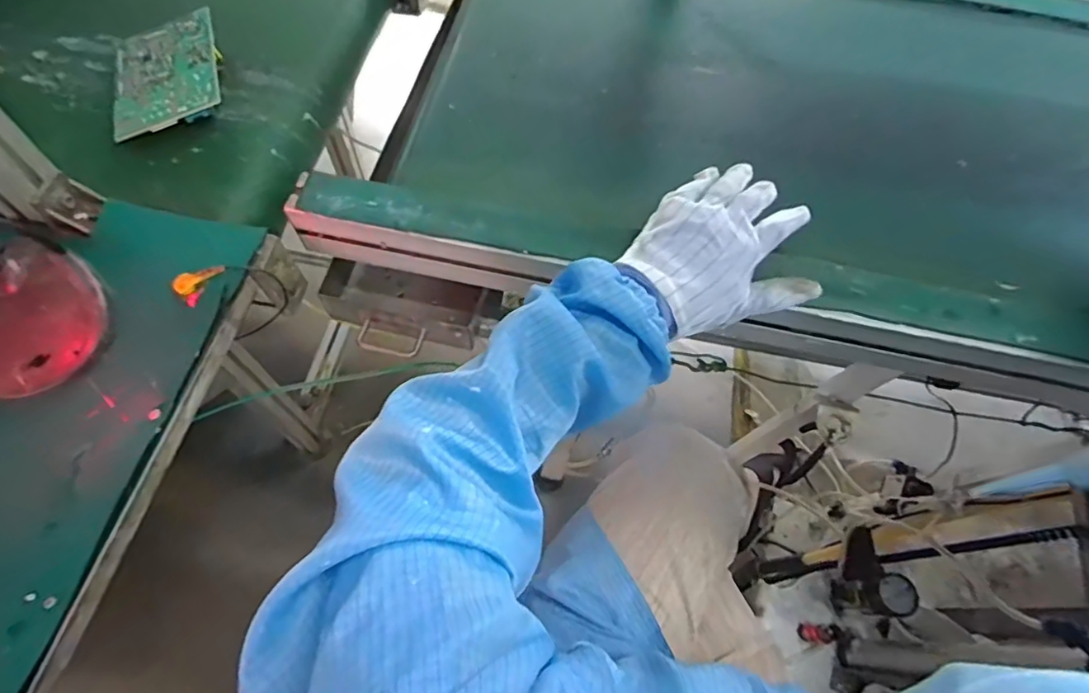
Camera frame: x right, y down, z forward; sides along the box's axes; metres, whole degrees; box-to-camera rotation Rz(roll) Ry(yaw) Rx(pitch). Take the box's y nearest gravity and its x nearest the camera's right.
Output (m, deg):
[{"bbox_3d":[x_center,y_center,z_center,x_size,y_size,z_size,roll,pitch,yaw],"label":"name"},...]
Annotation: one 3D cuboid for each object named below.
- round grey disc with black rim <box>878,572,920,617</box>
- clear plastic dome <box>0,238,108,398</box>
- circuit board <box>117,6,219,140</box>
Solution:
[{"bbox_3d":[0.355,0.248,0.574,0.032,0.014,0.040,-20,68,-12],"label":"round grey disc with black rim"},{"bbox_3d":[-0.392,-0.026,0.425,0.102,0.026,0.124,-41,73,-19],"label":"clear plastic dome"},{"bbox_3d":[-0.356,-0.256,0.543,0.093,0.030,0.135,-15,67,-10],"label":"circuit board"}]

